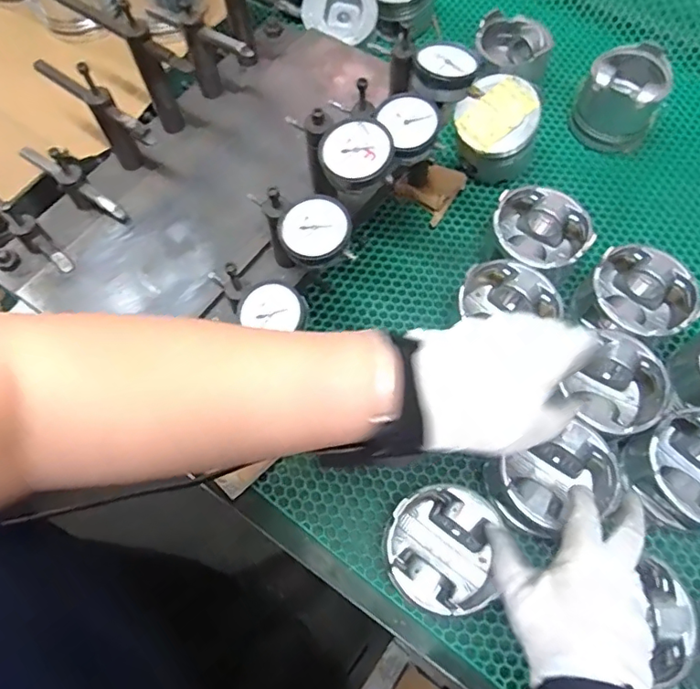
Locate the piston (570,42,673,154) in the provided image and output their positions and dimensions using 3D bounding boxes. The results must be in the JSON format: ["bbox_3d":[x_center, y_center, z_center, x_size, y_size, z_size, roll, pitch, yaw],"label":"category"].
[{"bbox_3d":[0.342,-0.307,0.667,0.093,0.089,0.090,0,67,0],"label":"piston"}]

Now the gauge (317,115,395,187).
[{"bbox_3d":[0.005,-0.144,0.403,0.053,0.019,0.053,-4,77,7],"label":"gauge"}]

